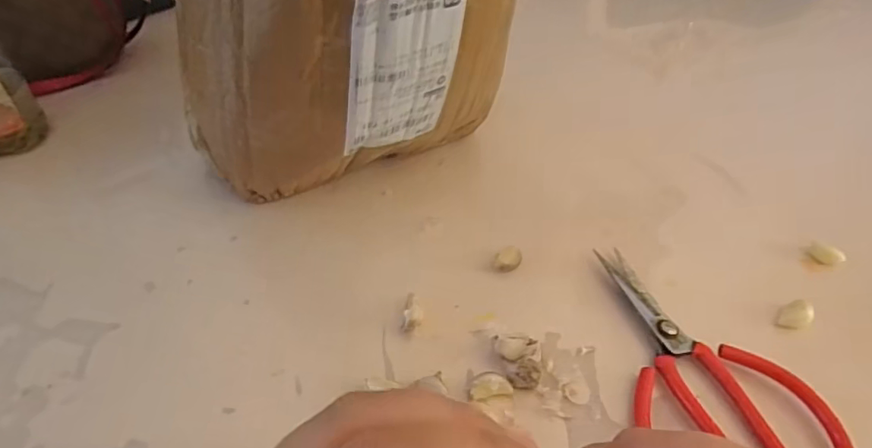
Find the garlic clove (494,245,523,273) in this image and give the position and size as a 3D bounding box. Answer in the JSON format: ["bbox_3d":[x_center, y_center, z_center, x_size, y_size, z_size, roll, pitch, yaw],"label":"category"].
[{"bbox_3d":[0.051,0.026,0.369,0.017,0.011,0.021,14,47,10],"label":"garlic clove"}]

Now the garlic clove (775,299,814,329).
[{"bbox_3d":[0.240,0.061,0.348,0.021,0.014,0.016,-29,54,-27],"label":"garlic clove"}]

